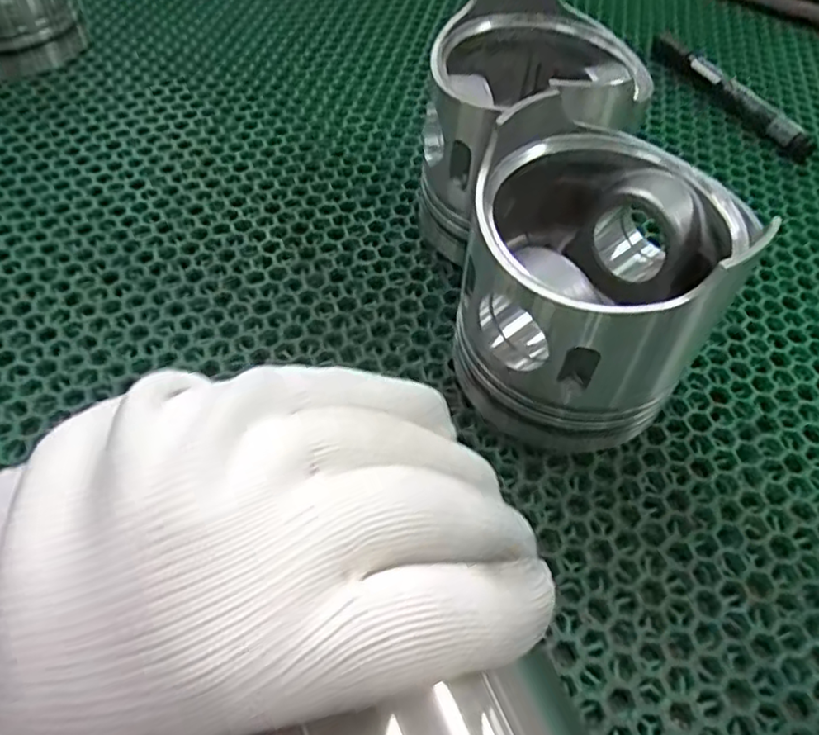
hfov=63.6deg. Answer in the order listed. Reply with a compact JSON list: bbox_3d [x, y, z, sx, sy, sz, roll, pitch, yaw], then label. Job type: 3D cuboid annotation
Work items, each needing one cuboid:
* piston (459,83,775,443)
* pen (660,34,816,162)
[{"bbox_3d":[0.074,-0.033,0.278,0.100,0.108,0.107,1,54,-2],"label":"piston"},{"bbox_3d":[0.224,-0.192,0.458,0.019,0.018,0.145,-22,58,-17],"label":"pen"}]

